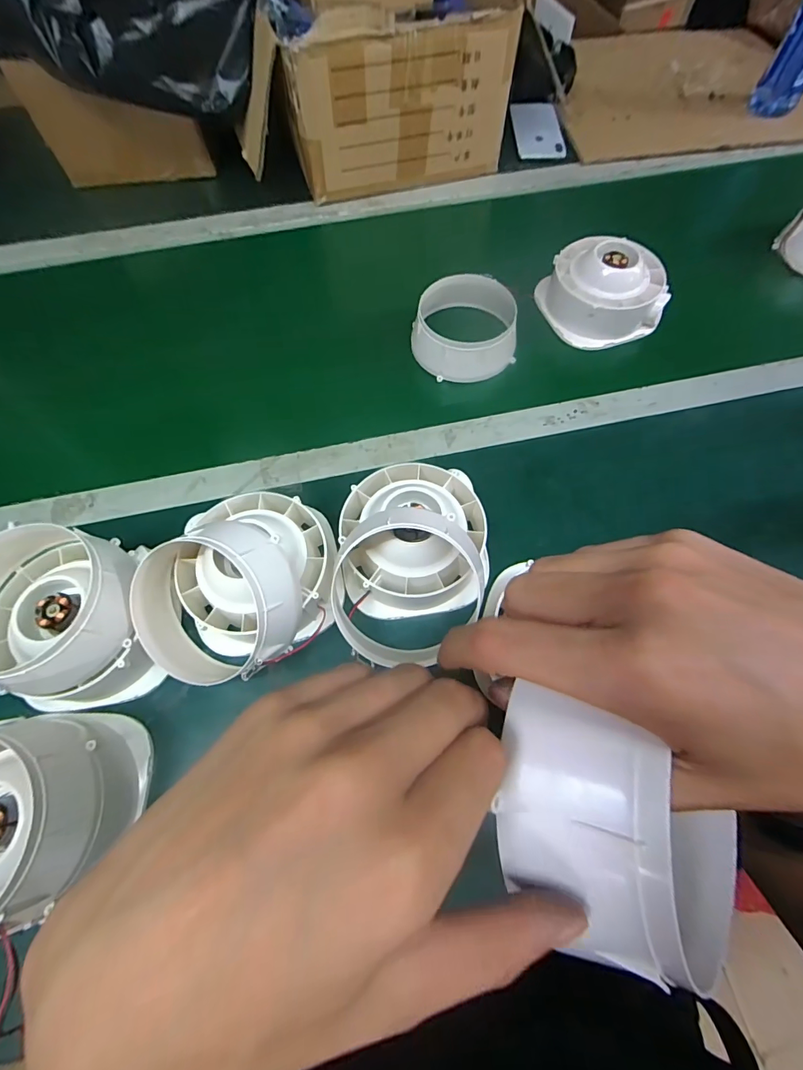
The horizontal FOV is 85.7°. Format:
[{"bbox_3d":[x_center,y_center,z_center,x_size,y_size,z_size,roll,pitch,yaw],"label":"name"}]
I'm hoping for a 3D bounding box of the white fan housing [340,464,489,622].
[{"bbox_3d":[0.010,0.001,0.392,0.132,0.065,0.135,1,67,2],"label":"white fan housing"}]

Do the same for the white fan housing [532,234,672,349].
[{"bbox_3d":[0.251,-0.309,0.537,0.122,0.072,0.125,0,67,1],"label":"white fan housing"}]

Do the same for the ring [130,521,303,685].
[{"bbox_3d":[-0.145,0.055,0.346,0.125,0.065,0.121,0,93,6],"label":"ring"}]

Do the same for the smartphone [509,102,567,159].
[{"bbox_3d":[0.220,-0.657,0.701,0.074,0.015,0.137,-2,66,2],"label":"smartphone"}]

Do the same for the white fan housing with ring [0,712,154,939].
[{"bbox_3d":[-0.272,0.195,0.308,0.127,0.111,0.134,0,67,1],"label":"white fan housing with ring"}]

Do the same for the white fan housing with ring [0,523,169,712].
[{"bbox_3d":[-0.270,0.068,0.355,0.141,0.094,0.131,16,68,8],"label":"white fan housing with ring"}]

